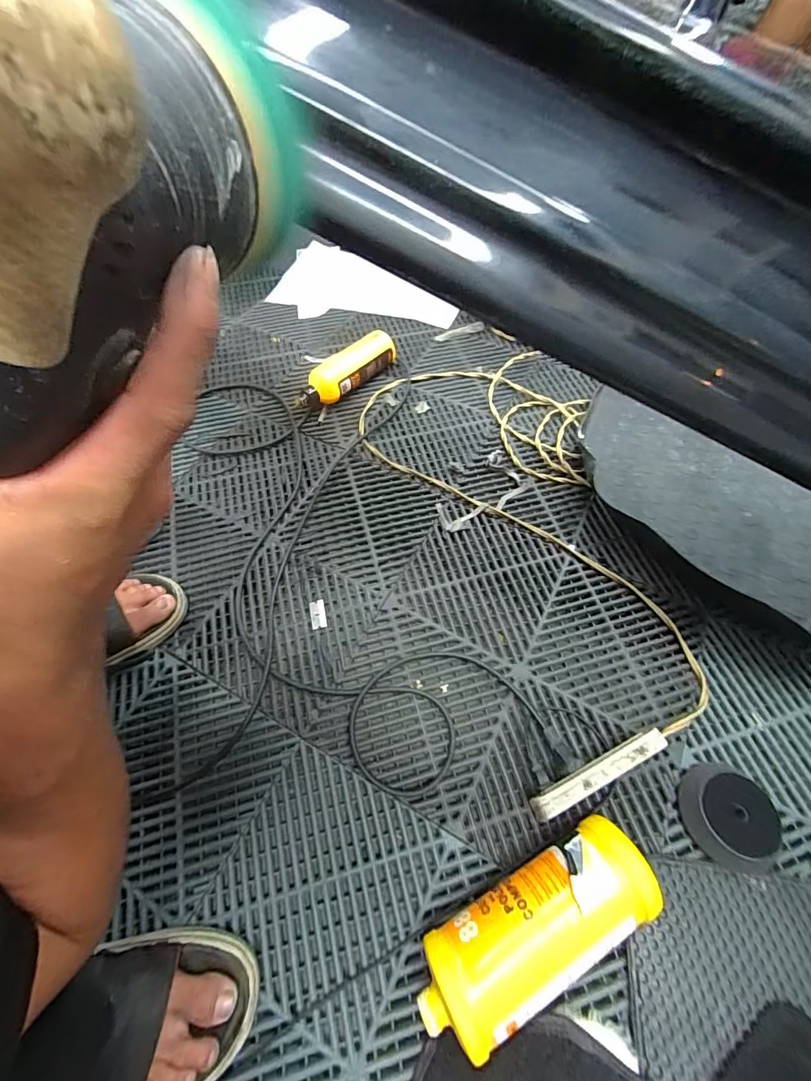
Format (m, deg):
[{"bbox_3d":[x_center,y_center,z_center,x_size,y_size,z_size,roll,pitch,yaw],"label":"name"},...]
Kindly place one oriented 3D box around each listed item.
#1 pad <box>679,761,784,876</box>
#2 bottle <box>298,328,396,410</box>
[{"bbox_3d":[0.336,0.285,0.458,0.080,0.036,0.093,28,64,16],"label":"pad"},{"bbox_3d":[-0.107,-0.302,0.788,0.188,0.076,0.058,-41,67,-21],"label":"bottle"}]

